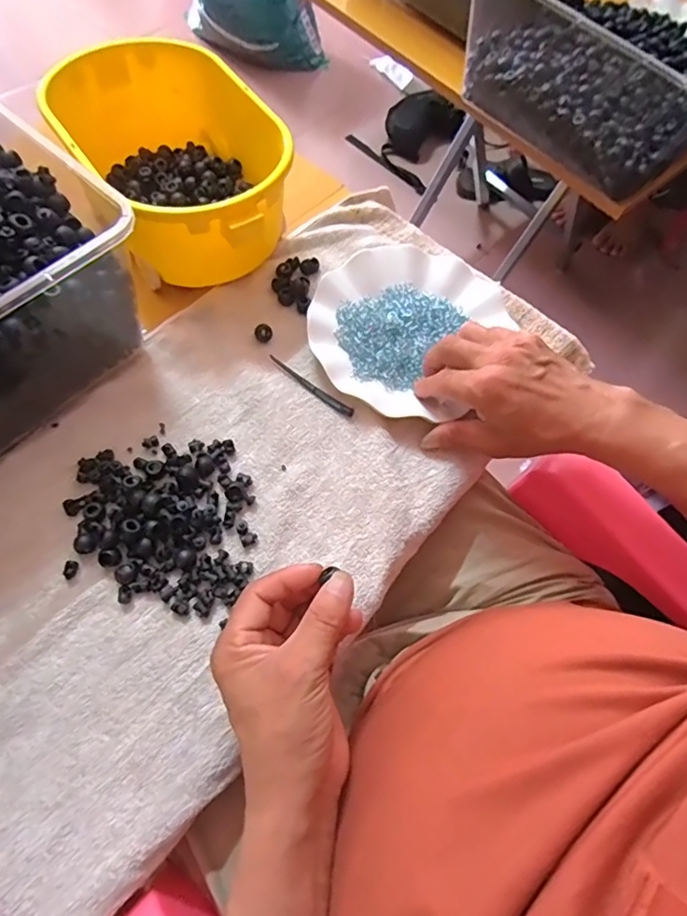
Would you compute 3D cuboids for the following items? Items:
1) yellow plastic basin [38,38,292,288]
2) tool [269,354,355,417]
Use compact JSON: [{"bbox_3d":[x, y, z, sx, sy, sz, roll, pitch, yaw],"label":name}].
[{"bbox_3d":[-0.147,-0.264,0.490,0.164,0.095,0.241,-28,70,-17],"label":"yellow plastic basin"},{"bbox_3d":[-0.029,-0.063,0.463,0.091,0.007,0.007,37,69,12],"label":"tool"}]

